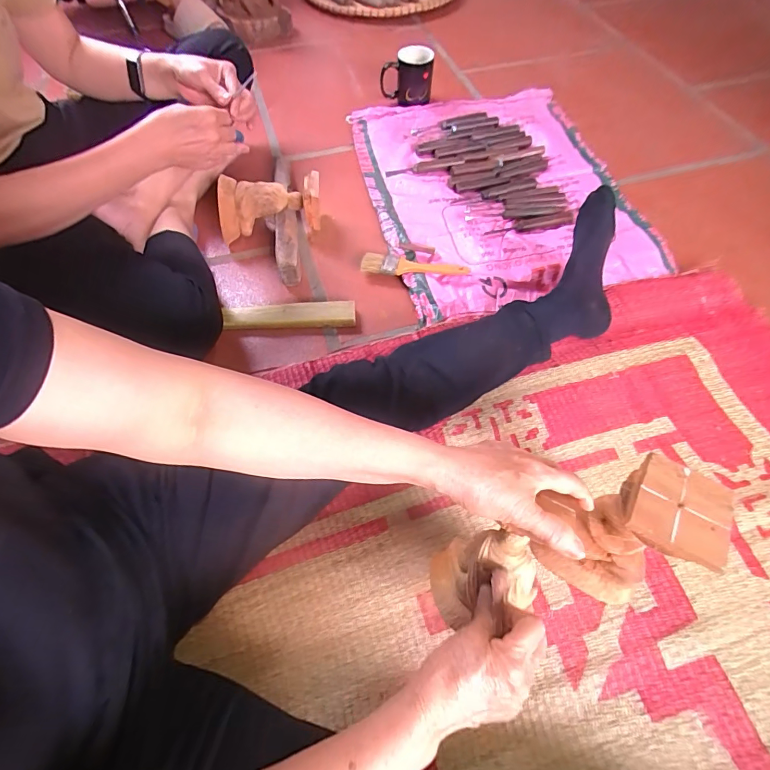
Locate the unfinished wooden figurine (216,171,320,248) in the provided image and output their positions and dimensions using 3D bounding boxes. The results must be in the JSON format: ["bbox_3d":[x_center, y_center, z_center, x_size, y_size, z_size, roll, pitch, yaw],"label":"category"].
[{"bbox_3d":[-0.201,-0.306,0.725,0.180,0.100,0.066,-7,61,-2],"label":"unfinished wooden figurine"}]

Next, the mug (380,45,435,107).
[{"bbox_3d":[0.048,-0.674,0.913,0.111,0.108,0.075,-1,61,1],"label":"mug"}]

